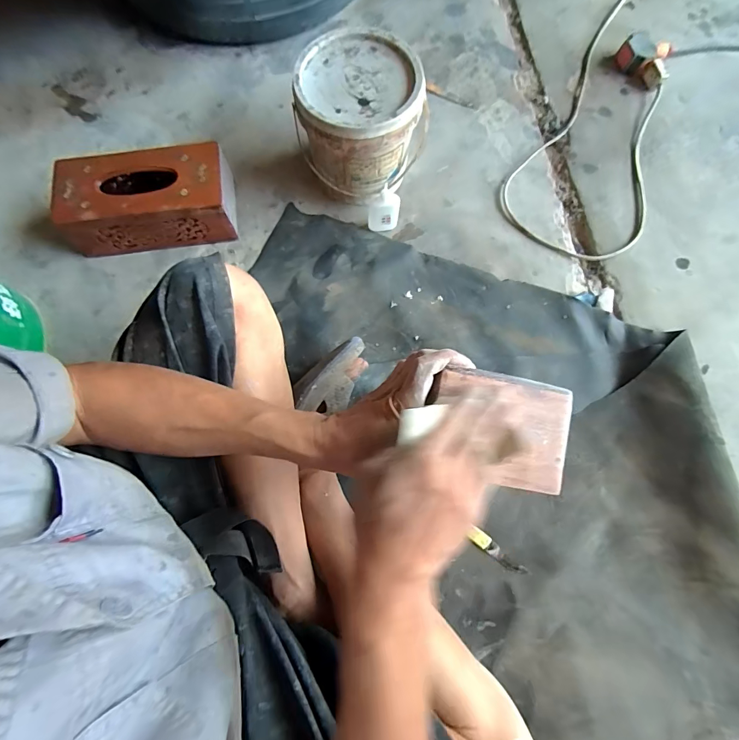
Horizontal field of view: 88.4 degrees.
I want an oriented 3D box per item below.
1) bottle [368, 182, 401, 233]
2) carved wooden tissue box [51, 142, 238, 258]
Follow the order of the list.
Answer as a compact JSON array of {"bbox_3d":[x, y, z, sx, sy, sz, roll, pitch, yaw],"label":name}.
[{"bbox_3d":[0.026,-0.277,0.658,0.053,0.081,0.032,4,76,0],"label":"bottle"},{"bbox_3d":[-0.374,-0.283,0.641,0.279,0.102,0.123,-8,76,-3],"label":"carved wooden tissue box"}]

